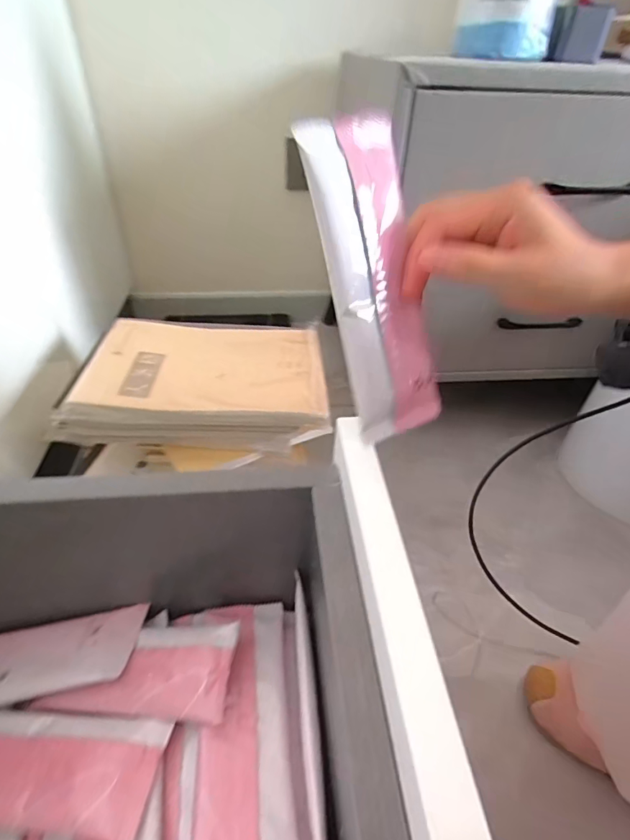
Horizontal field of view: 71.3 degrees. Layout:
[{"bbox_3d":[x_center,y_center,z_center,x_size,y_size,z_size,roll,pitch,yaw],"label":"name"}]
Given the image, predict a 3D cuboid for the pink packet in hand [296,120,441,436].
[{"bbox_3d":[0.034,-0.072,0.239,0.056,0.164,0.014,-24,20,-28],"label":"pink packet in hand"}]

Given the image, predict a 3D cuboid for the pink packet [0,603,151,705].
[{"bbox_3d":[-0.199,0.165,0.300,0.157,0.016,0.052,-13,43,0],"label":"pink packet"}]

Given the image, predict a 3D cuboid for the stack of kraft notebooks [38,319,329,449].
[{"bbox_3d":[-0.134,-0.051,0.520,0.288,0.063,0.199,0,41,-4],"label":"stack of kraft notebooks"}]

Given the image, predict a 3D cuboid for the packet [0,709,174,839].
[{"bbox_3d":[-0.165,0.203,0.258,0.150,0.008,0.056,-3,38,9],"label":"packet"}]

